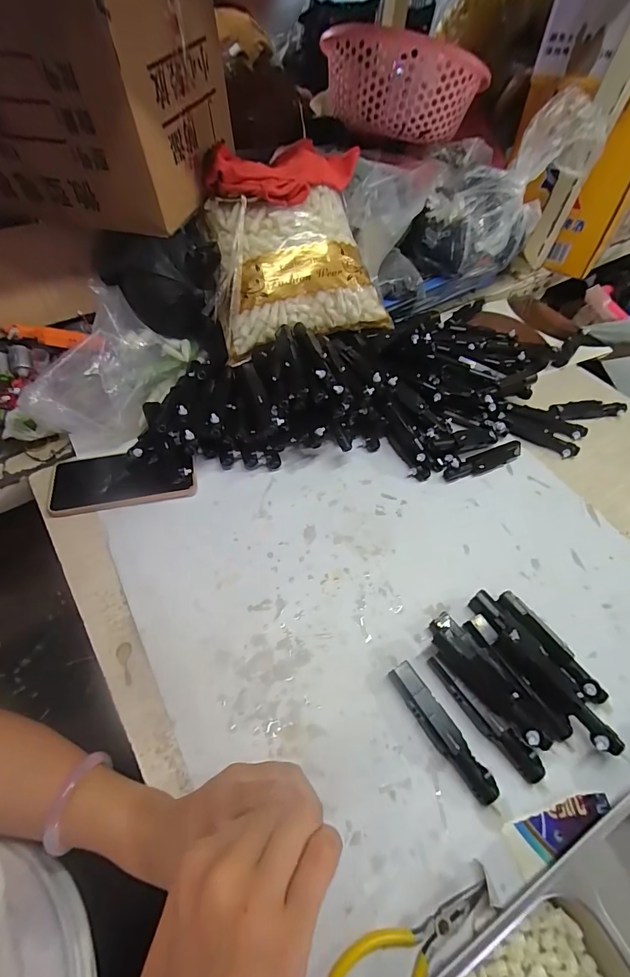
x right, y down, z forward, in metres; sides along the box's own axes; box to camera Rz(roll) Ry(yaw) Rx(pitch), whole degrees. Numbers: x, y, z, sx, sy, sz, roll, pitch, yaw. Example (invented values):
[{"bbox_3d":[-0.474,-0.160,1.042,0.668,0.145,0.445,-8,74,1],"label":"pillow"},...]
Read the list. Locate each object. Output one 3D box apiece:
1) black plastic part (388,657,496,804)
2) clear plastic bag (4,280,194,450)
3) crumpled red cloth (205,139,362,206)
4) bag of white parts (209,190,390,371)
[{"bbox_3d":[0.111,0.213,0.357,0.024,0.017,0.118,-25,60,-20],"label":"black plastic part"},{"bbox_3d":[-0.266,-0.142,0.514,0.125,0.113,0.216,21,56,11],"label":"clear plastic bag"},{"bbox_3d":[-0.031,-0.433,0.545,0.222,0.044,0.115,-31,62,-23],"label":"crumpled red cloth"},{"bbox_3d":[-0.029,-0.302,0.549,0.233,0.070,0.201,-17,97,-6],"label":"bag of white parts"}]

